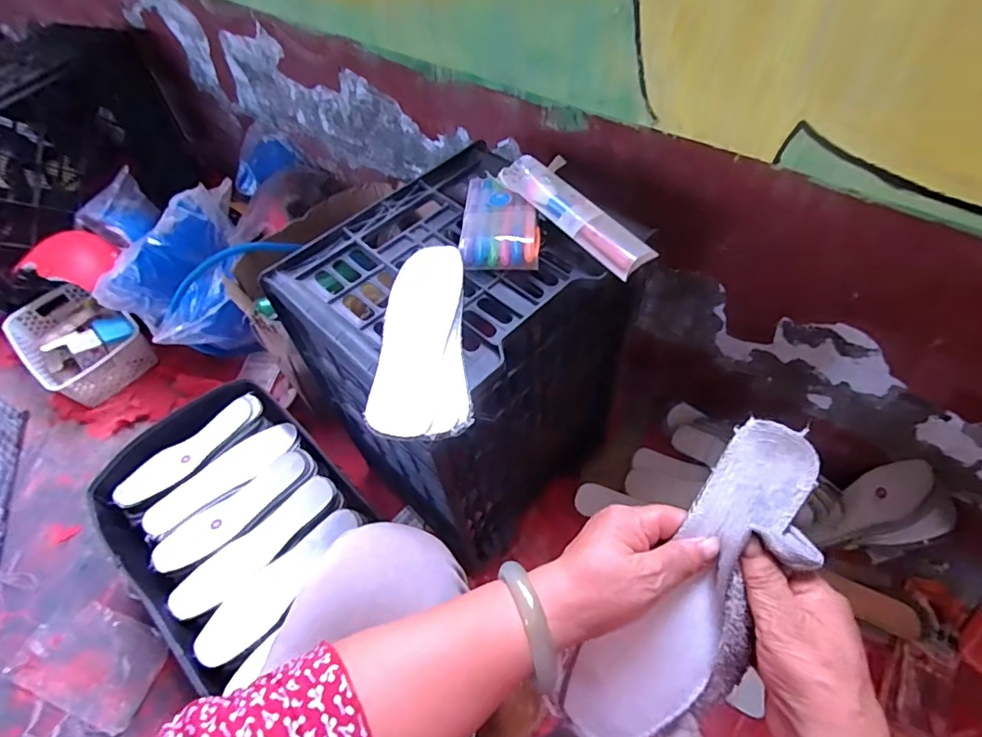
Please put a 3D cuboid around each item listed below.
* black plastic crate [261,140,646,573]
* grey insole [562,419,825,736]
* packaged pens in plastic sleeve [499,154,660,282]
[{"bbox_3d":[-0.023,0.005,0.724,0.280,0.447,0.323,36,64,26],"label":"black plastic crate"},{"bbox_3d":[0.132,0.140,0.323,0.074,0.021,0.227,32,90,24],"label":"grey insole"},{"bbox_3d":[0.086,-0.167,0.550,0.046,0.027,0.194,-34,58,-19],"label":"packaged pens in plastic sleeve"}]

